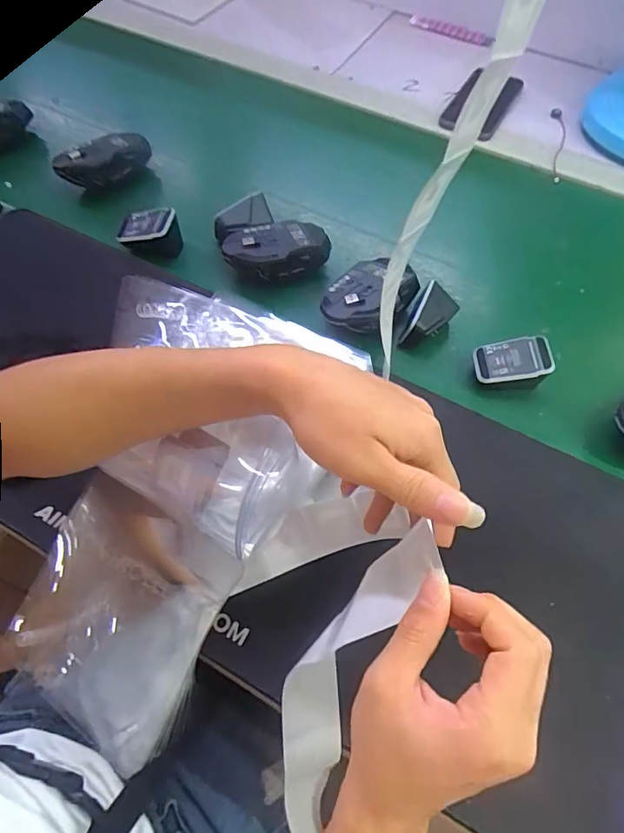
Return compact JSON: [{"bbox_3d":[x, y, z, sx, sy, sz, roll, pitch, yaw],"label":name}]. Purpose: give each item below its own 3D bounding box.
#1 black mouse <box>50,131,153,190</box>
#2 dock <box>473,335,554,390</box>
[{"bbox_3d":[-0.287,-0.356,0.687,0.126,0.043,0.075,-21,64,-11],"label":"black mouse"},{"bbox_3d":[0.196,-0.051,0.494,0.065,0.048,0.044,3,62,2],"label":"dock"}]

